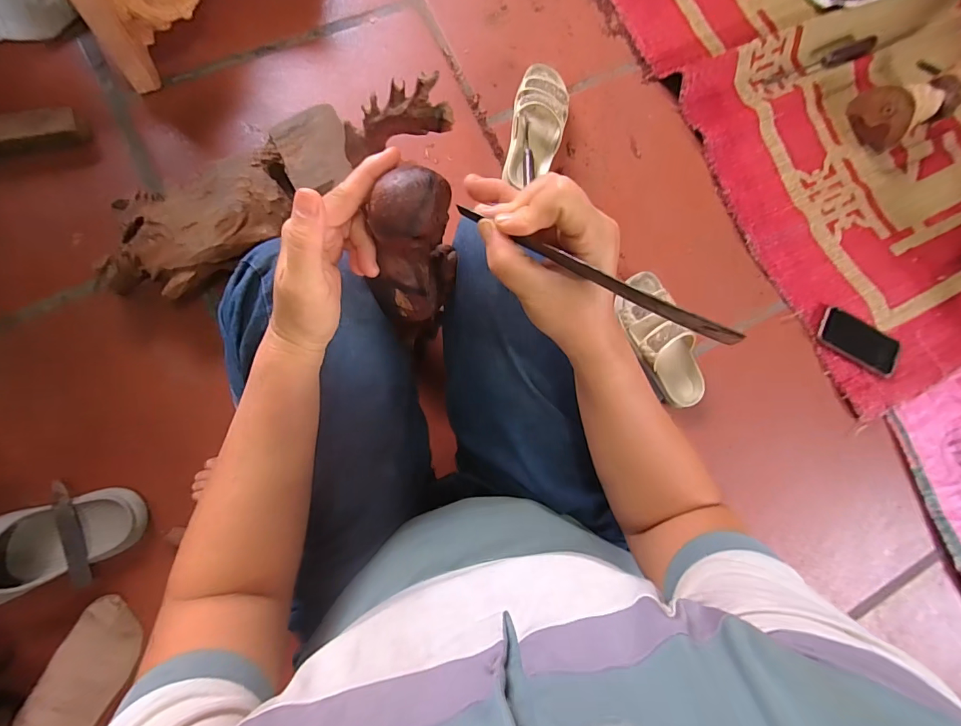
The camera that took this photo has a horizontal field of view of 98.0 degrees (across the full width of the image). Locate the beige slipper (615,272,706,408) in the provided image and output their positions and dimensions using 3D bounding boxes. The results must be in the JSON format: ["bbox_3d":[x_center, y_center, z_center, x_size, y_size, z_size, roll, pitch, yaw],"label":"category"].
[{"bbox_3d":[0.297,-0.038,0.685,0.095,0.072,0.230,-17,88,-7],"label":"beige slipper"}]

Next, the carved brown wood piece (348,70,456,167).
[{"bbox_3d":[-0.055,-0.157,0.270,0.082,0.020,0.032,-5,125,31],"label":"carved brown wood piece"}]

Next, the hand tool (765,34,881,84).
[{"bbox_3d":[0.662,-0.581,0.802,0.254,0.013,0.030,-21,87,-6],"label":"hand tool"}]

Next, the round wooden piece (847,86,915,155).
[{"bbox_3d":[0.742,-0.455,0.777,0.020,0.096,0.114,-19,87,-6],"label":"round wooden piece"}]

